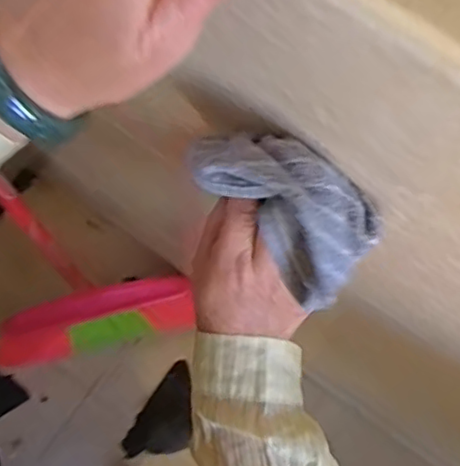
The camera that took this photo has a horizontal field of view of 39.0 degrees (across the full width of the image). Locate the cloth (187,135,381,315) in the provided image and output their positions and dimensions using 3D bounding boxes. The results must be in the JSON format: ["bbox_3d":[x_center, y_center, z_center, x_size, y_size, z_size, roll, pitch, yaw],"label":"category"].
[{"bbox_3d":[0.031,-0.017,0.318,0.055,0.043,0.096,-40,81,-9],"label":"cloth"}]

